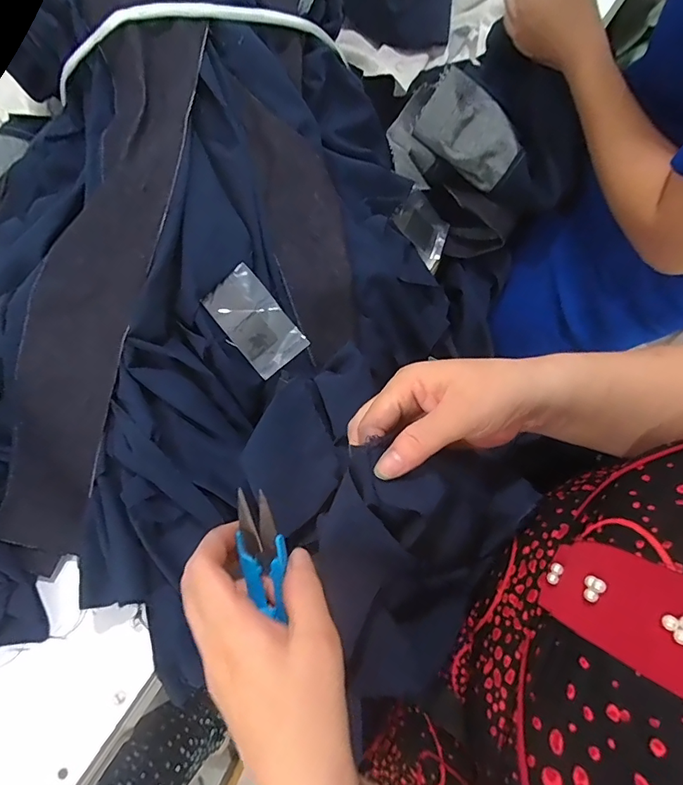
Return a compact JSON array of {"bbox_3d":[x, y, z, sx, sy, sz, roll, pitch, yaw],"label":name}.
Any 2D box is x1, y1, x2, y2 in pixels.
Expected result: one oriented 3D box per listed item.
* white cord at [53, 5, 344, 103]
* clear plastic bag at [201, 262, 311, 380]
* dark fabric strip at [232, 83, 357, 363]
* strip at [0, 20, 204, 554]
[{"bbox_3d":[-0.134,-0.333,0.439,0.285,0.074,0.020,-17,68,-6],"label":"white cord"},{"bbox_3d":[-0.076,-0.063,0.410,0.052,0.006,0.090,-40,96,-9],"label":"clear plastic bag"},{"bbox_3d":[-0.034,-0.159,0.431,0.071,0.024,0.248,-16,90,-6],"label":"dark fabric strip"},{"bbox_3d":[-0.215,-0.085,0.411,0.100,0.057,0.496,21,97,9],"label":"strip"}]

